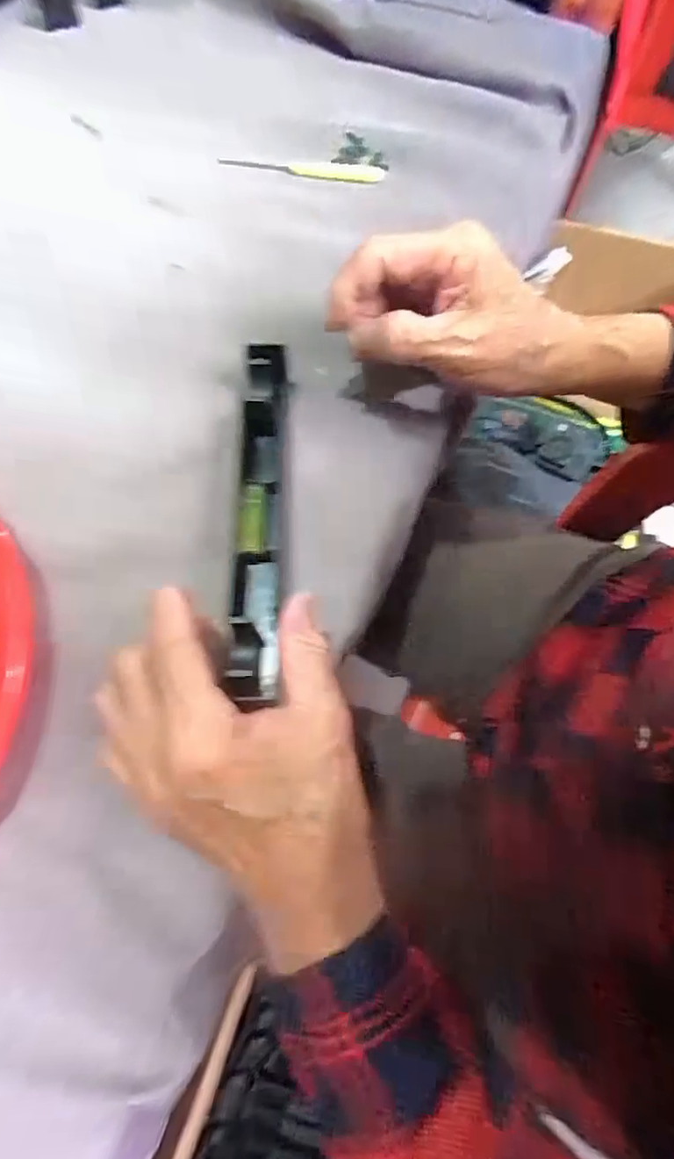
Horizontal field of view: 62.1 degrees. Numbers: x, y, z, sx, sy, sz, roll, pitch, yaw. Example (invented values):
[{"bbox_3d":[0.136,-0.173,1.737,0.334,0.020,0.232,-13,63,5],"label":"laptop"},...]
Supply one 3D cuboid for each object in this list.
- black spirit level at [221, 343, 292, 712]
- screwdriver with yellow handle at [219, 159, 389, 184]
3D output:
[{"bbox_3d":[-0.041,-0.033,0.292,0.026,0.029,0.193,0,70,0],"label":"black spirit level"},{"bbox_3d":[-0.025,-0.293,0.402,0.117,0.005,0.013,3,69,2],"label":"screwdriver with yellow handle"}]

